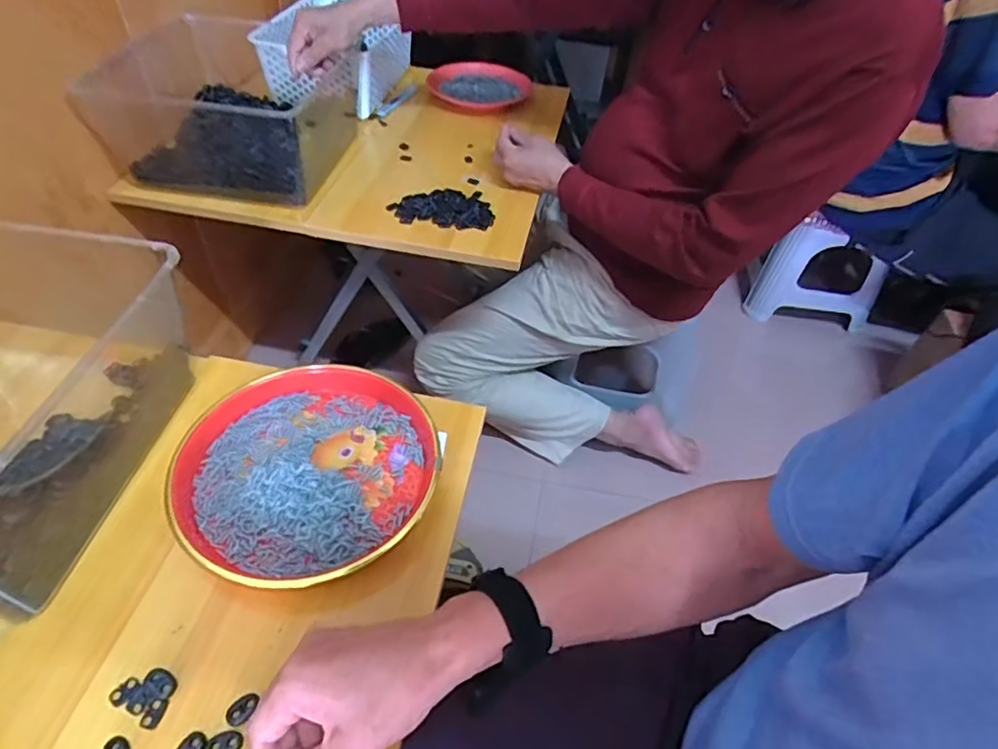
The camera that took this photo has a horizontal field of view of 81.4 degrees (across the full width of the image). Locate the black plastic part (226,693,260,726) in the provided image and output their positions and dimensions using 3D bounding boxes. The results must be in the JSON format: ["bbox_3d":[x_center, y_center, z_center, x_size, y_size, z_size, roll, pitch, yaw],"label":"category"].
[{"bbox_3d":[-0.177,0.230,0.400,0.014,0.004,0.022,25,50,17],"label":"black plastic part"}]

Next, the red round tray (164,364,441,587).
[{"bbox_3d":[-0.172,0.083,0.520,0.222,0.026,0.213,3,47,-3],"label":"red round tray"}]

